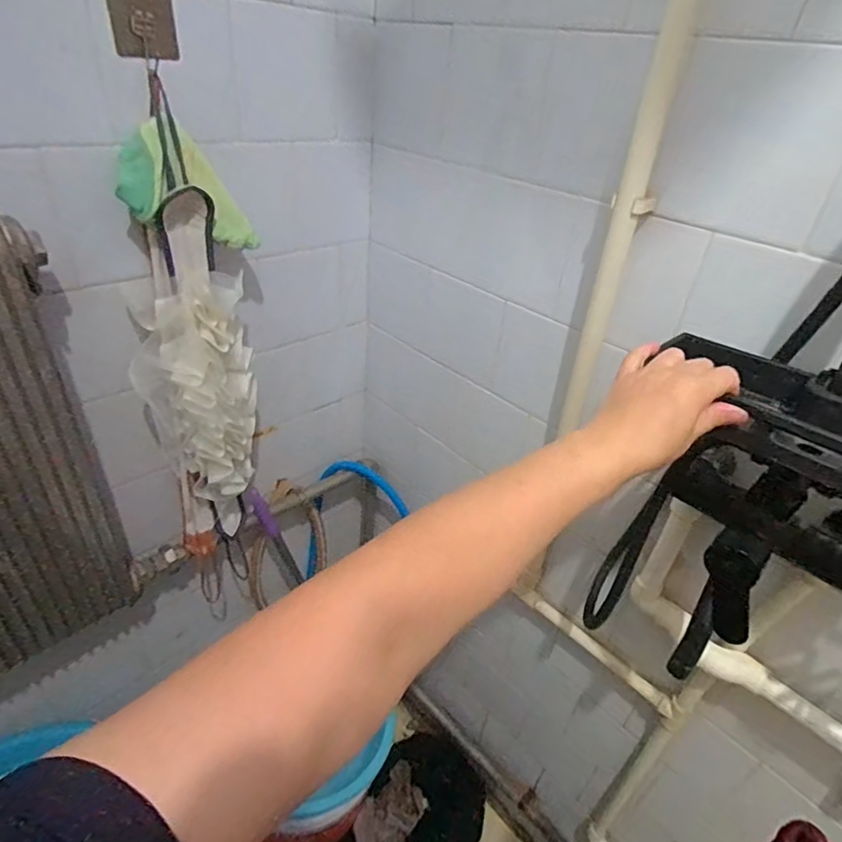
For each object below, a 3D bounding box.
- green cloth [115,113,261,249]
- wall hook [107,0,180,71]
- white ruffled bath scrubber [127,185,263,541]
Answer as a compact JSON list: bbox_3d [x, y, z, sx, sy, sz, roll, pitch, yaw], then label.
[{"bbox_3d":[-0.268,-0.266,0.611,0.141,0.126,0.050,-7,37,-18],"label":"green cloth"},{"bbox_3d":[-0.292,-0.419,0.557,0.010,0.072,0.069,22,38,32],"label":"wall hook"},{"bbox_3d":[-0.308,-0.038,0.731,0.116,0.479,0.097,12,35,9],"label":"white ruffled bath scrubber"}]

